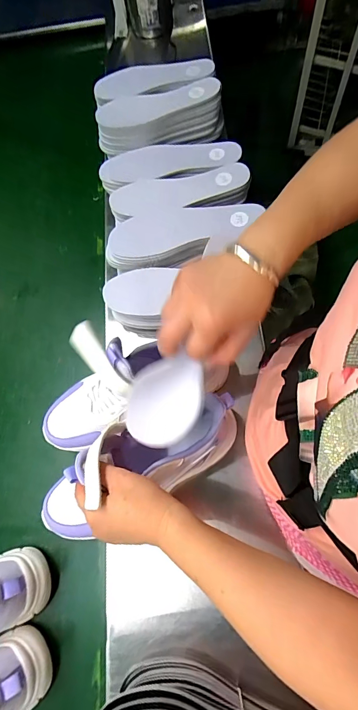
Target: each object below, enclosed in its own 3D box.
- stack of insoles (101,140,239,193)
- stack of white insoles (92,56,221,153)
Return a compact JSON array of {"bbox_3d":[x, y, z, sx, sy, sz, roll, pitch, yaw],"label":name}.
[{"bbox_3d":[-0.018,-0.339,0.631,0.240,0.029,0.078,-7,70,2],"label":"stack of insoles"},{"bbox_3d":[-0.038,-0.454,0.657,0.219,0.071,0.147,-7,70,2],"label":"stack of white insoles"}]

